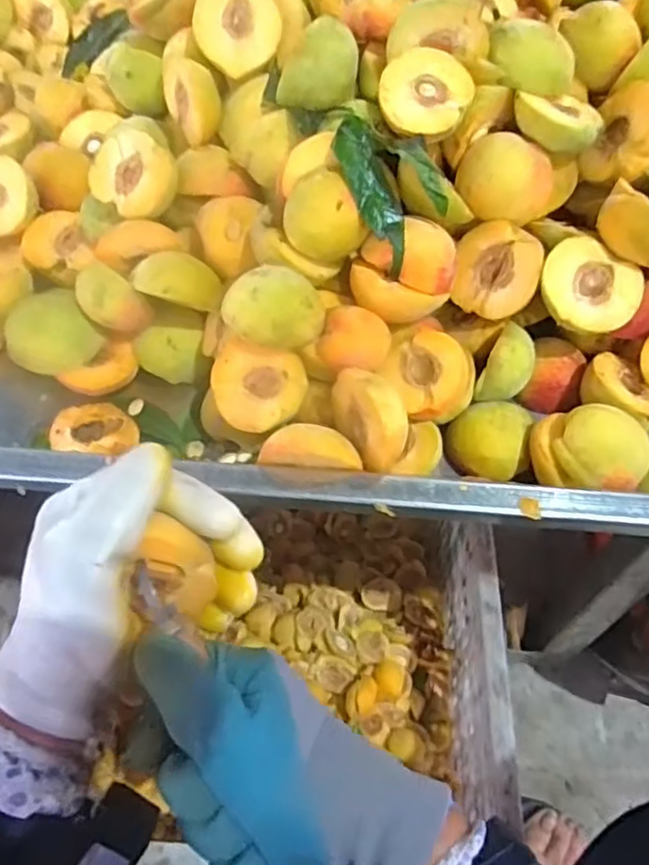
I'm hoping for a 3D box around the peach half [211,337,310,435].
[{"bbox_3d":[-0.043,-0.030,0.423,0.059,0.029,0.055,0,98,3],"label":"peach half"}]

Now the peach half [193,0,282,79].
[{"bbox_3d":[-0.064,-0.292,0.477,0.061,0.031,0.068,10,90,-3],"label":"peach half"}]

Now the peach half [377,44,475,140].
[{"bbox_3d":[0.066,-0.225,0.437,0.059,0.029,0.057,-1,97,-4],"label":"peach half"}]

